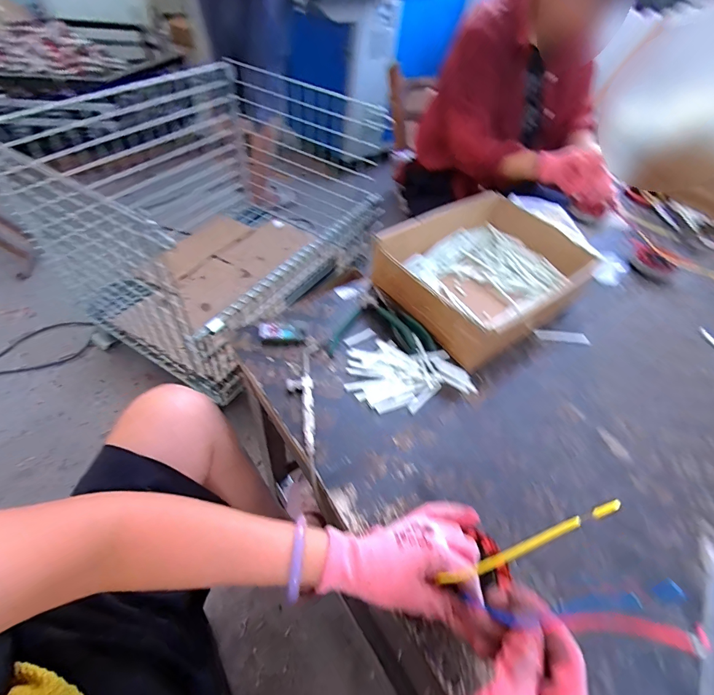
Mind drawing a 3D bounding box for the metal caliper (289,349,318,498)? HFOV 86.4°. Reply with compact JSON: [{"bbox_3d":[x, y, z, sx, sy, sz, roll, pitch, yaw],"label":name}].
[{"bbox_3d":[-0.069,0.076,0.486,0.037,0.017,0.208,-2,49,-8],"label":"metal caliper"}]

